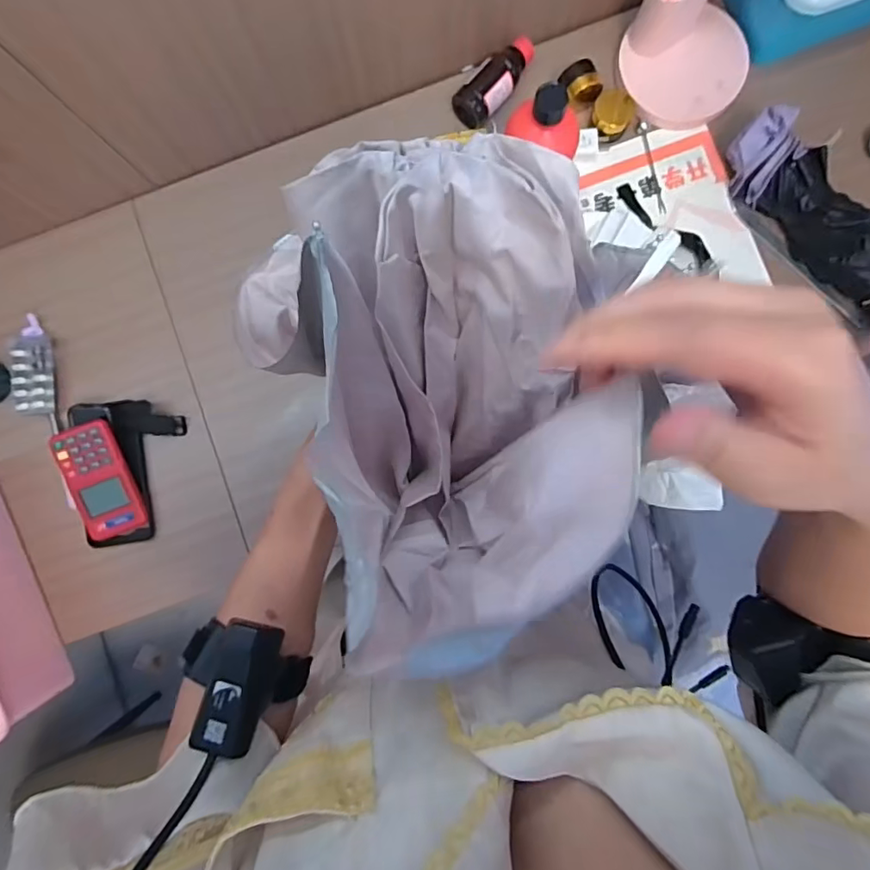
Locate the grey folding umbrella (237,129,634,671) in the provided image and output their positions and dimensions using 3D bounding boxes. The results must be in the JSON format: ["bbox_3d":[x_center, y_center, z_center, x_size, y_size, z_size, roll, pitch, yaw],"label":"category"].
[{"bbox_3d":[0.008,-0.014,0.258,0.157,0.116,0.235,-18,86,1],"label":"grey folding umbrella"}]

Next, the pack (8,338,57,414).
[{"bbox_3d":[-0.476,-0.070,0.603,0.047,0.010,0.091,-9,84,-11],"label":"pack"}]

